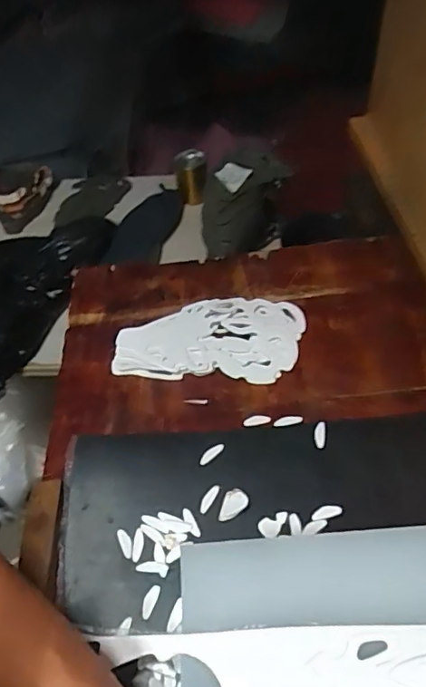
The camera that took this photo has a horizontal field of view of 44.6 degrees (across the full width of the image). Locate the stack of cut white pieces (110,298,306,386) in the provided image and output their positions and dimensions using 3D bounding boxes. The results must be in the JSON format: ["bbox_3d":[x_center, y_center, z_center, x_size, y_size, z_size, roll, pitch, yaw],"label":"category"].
[{"bbox_3d":[-0.005,-0.009,0.678,0.231,0.018,0.125,4,50,10],"label":"stack of cut white pieces"}]

